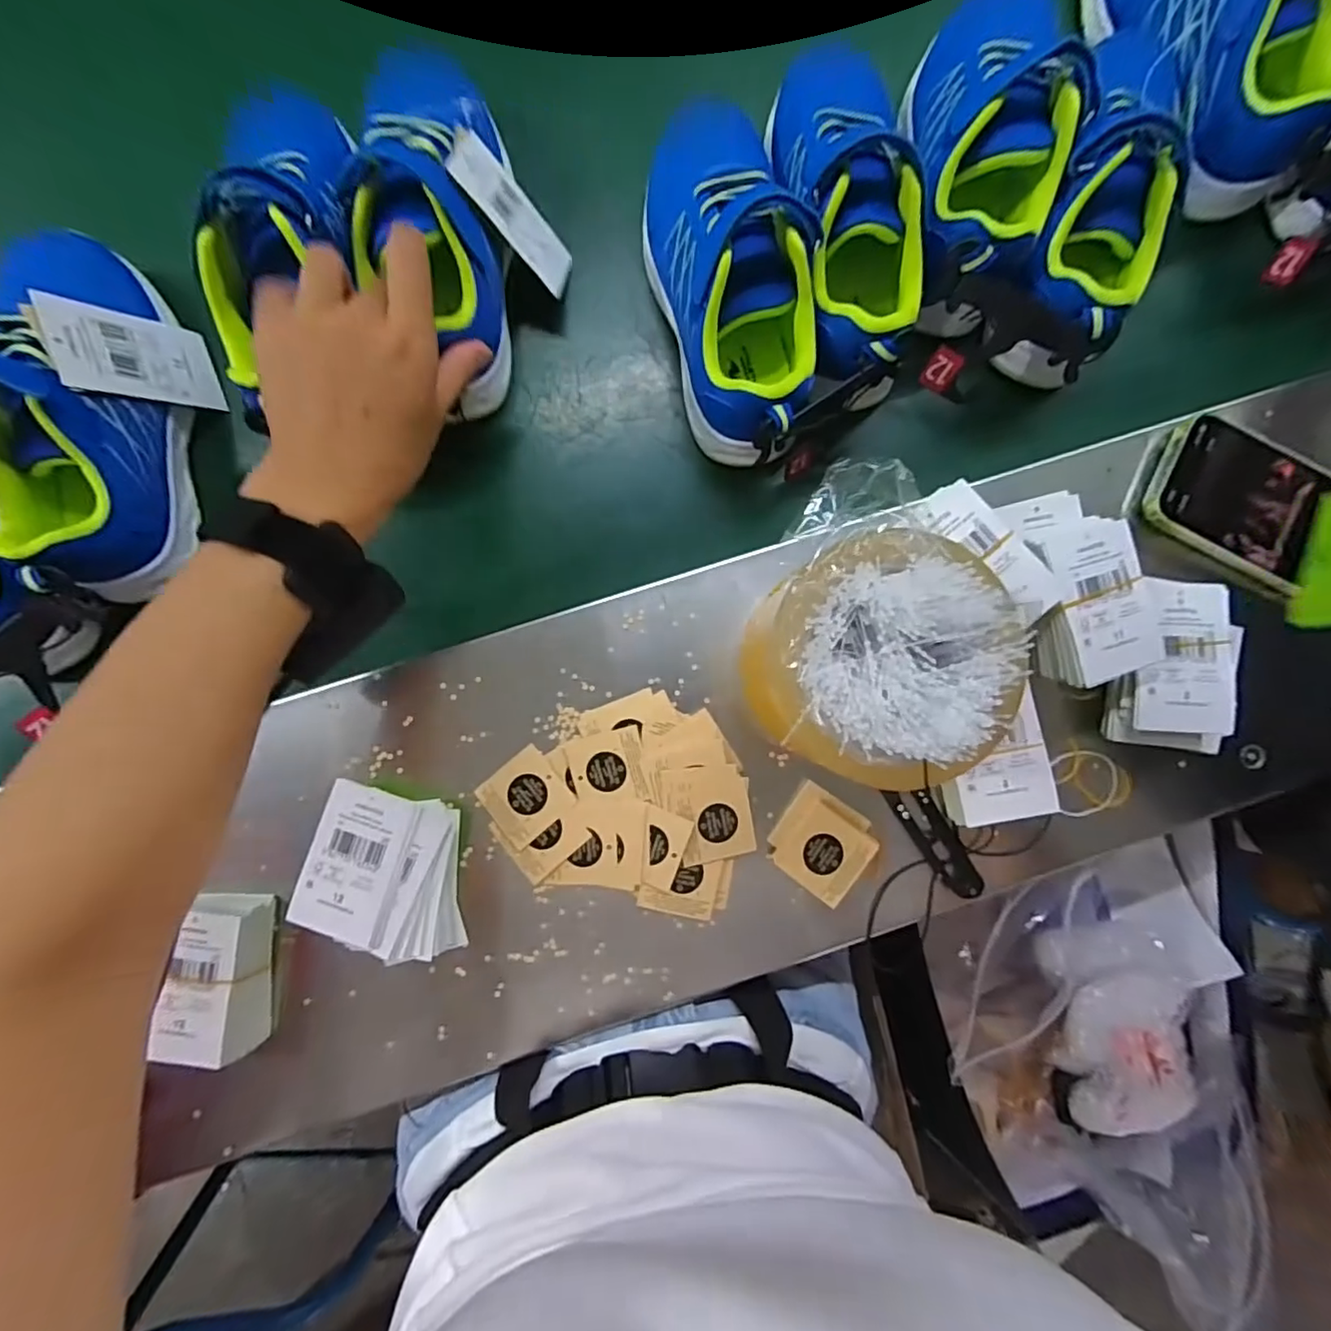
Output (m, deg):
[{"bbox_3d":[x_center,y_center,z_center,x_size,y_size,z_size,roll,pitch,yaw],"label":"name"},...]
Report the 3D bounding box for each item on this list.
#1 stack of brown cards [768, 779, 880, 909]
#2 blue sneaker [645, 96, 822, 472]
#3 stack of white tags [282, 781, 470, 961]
[{"bbox_3d":[0.091,0.104,0.342,0.054,0.009,0.052,36,81,-4],"label":"stack of brown cards"},{"bbox_3d":[0.039,-0.213,0.333,0.069,0.074,0.195,-14,87,-10],"label":"blue sneaker"},{"bbox_3d":[-0.152,0.113,0.325,0.084,0.021,0.084,12,84,-7],"label":"stack of white tags"}]

